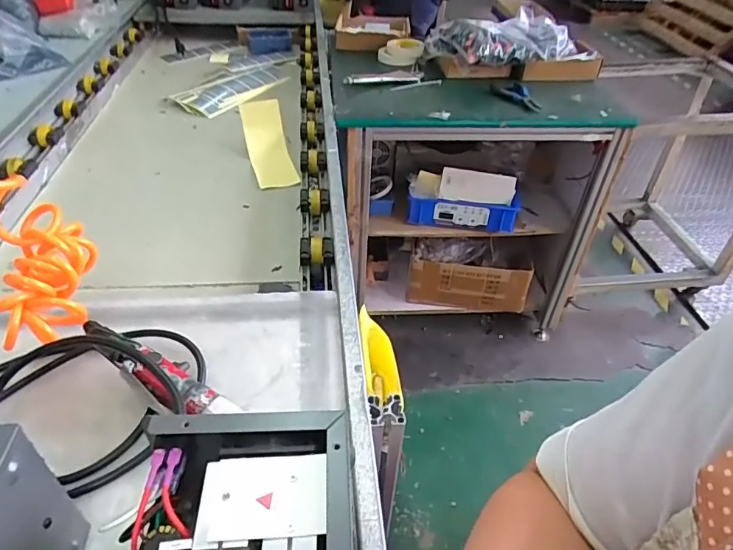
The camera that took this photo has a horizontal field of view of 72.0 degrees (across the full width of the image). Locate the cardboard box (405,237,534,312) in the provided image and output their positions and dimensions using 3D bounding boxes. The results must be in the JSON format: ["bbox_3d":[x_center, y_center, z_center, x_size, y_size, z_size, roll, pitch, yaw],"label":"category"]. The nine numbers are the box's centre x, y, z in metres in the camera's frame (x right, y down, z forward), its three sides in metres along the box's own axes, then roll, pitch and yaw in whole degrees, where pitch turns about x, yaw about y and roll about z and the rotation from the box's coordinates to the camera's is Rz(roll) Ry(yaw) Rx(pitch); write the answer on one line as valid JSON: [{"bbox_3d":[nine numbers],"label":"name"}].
[{"bbox_3d":[0.307,-0.008,1.554,0.360,0.167,0.167,5,40,2],"label":"cardboard box"}]

